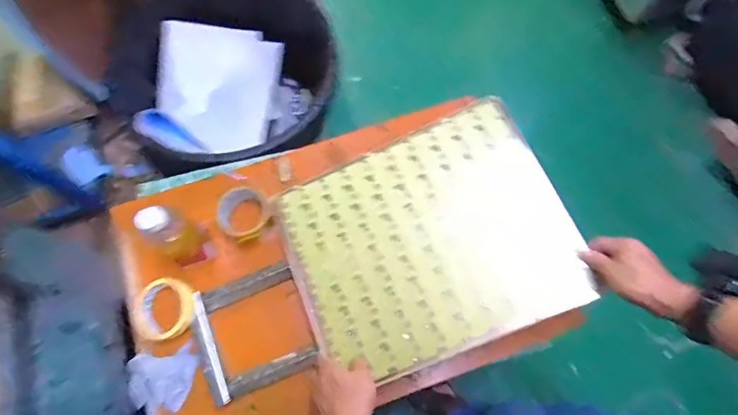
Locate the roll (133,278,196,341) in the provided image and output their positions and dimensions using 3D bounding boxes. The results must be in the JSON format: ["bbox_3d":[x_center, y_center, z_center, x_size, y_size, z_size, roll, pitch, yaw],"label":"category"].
[{"bbox_3d":[-0.328,0.163,0.695,0.103,0.030,0.092,-30,74,-11],"label":"roll"}]

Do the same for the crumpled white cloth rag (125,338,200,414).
[{"bbox_3d":[-0.315,0.268,0.672,0.102,0.035,0.096,-16,72,-6],"label":"crumpled white cloth rag"}]

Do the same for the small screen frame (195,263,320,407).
[{"bbox_3d":[-0.187,0.198,0.697,0.180,0.028,0.173,-22,73,-8],"label":"small screen frame"}]

